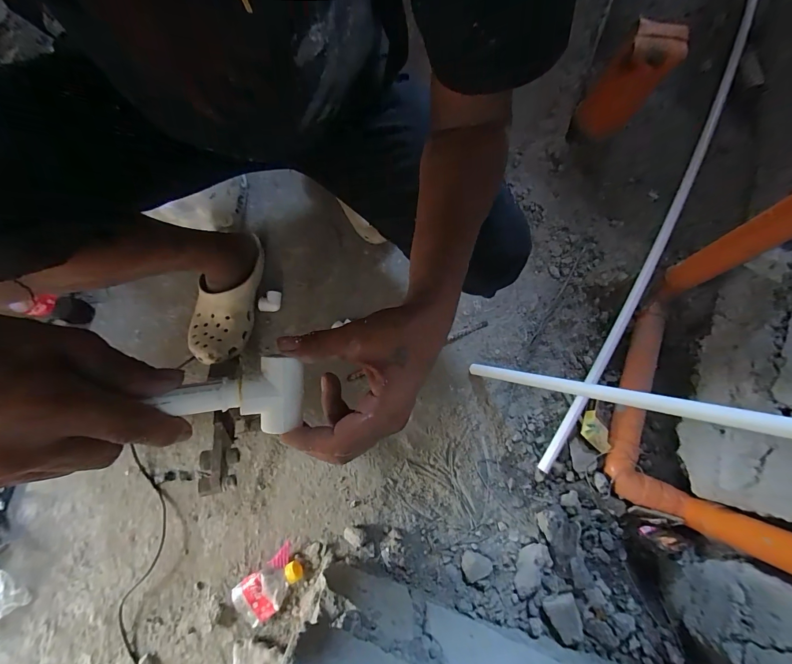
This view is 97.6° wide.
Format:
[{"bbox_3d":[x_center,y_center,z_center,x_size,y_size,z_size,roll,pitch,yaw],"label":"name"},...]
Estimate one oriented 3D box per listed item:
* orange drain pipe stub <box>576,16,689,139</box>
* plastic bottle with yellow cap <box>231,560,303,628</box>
[{"bbox_3d":[0.496,-0.526,0.753,0.111,0.225,0.109,34,84,9],"label":"orange drain pipe stub"},{"bbox_3d":[-0.223,0.453,0.609,0.130,0.030,0.076,-34,79,-5],"label":"plastic bottle with yellow cap"}]

